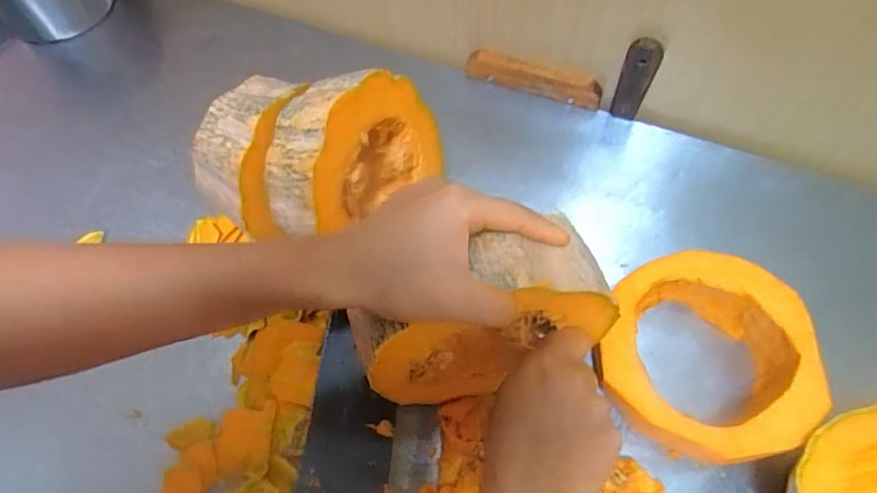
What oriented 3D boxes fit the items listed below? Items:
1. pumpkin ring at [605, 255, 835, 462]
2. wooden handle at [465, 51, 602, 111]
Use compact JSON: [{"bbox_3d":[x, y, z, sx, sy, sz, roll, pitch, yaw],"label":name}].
[{"bbox_3d":[0.196,0.084,0.407,0.144,0.071,0.148,-2,62,3],"label":"pumpkin ring"},{"bbox_3d":[0.100,-0.181,0.569,0.147,0.036,0.016,22,66,15],"label":"wooden handle"}]

